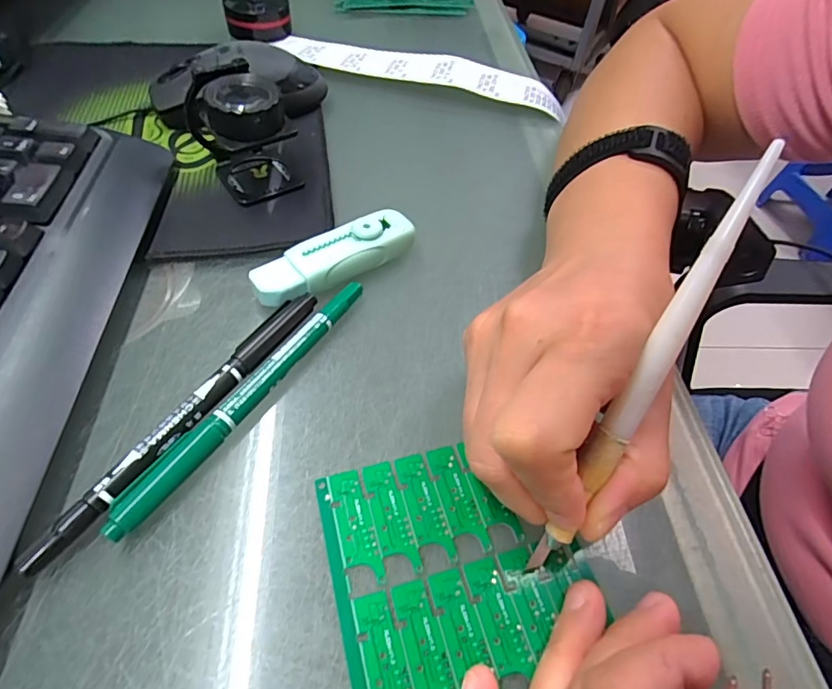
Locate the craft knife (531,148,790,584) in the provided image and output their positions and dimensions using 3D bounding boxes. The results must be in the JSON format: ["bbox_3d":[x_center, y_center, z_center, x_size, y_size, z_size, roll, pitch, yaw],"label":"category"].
[{"bbox_3d":[0.071,0.011,0.148,0.009,0.143,0.004,28,10,15],"label":"craft knife"}]

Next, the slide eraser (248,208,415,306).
[{"bbox_3d":[-0.040,-0.044,0.245,0.085,0.019,0.026,-26,60,-23],"label":"slide eraser"}]

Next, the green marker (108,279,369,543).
[{"bbox_3d":[-0.065,0.018,0.199,0.012,0.013,0.138,29,55,16],"label":"green marker"}]

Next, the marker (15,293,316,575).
[{"bbox_3d":[-0.088,0.026,0.192,0.012,0.011,0.138,28,55,15],"label":"marker"}]

